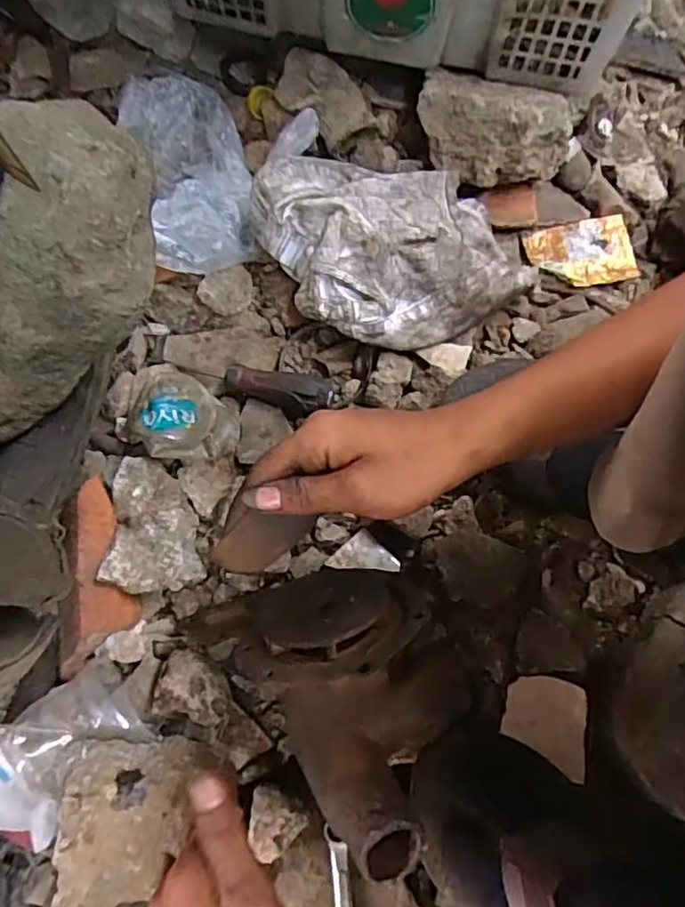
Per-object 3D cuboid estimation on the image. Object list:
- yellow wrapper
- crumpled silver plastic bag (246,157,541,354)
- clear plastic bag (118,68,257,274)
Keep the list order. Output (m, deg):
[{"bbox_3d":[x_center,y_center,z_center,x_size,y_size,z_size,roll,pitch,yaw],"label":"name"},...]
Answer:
[{"bbox_3d":[0.243,-0.205,0.621,0.102,0.017,0.066,-6,72,-3],"label":"yellow wrapper"},{"bbox_3d":[0.047,-0.200,0.562,0.218,0.058,0.197,-22,74,-8],"label":"crumpled silver plastic bag"},{"bbox_3d":[-0.147,-0.276,0.606,0.110,0.054,0.210,-17,73,-7],"label":"clear plastic bag"}]

